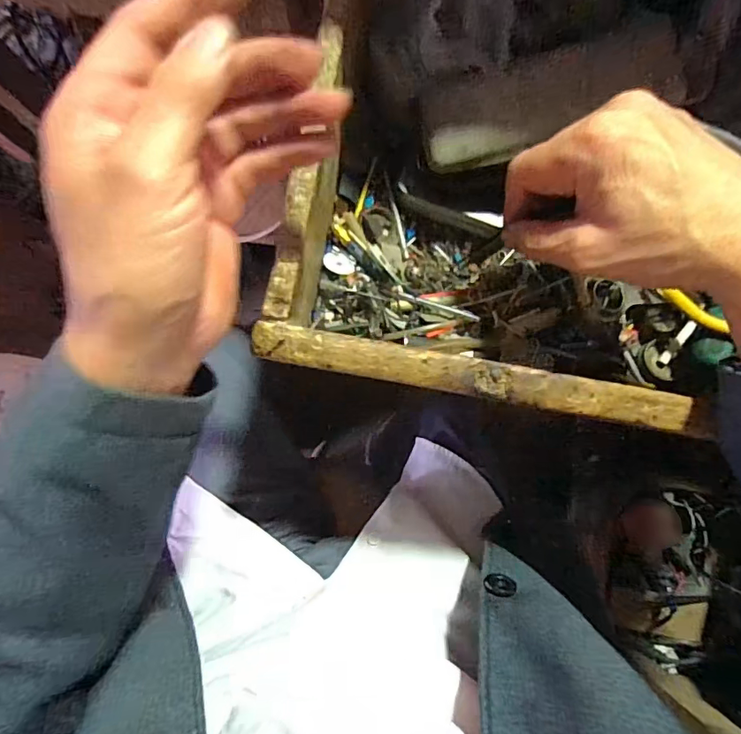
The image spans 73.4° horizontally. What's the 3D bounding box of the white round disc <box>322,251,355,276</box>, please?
[{"bbox_3d":[-0.022,-0.073,0.351,0.022,0.004,0.020,5,57,-7],"label":"white round disc"}]

